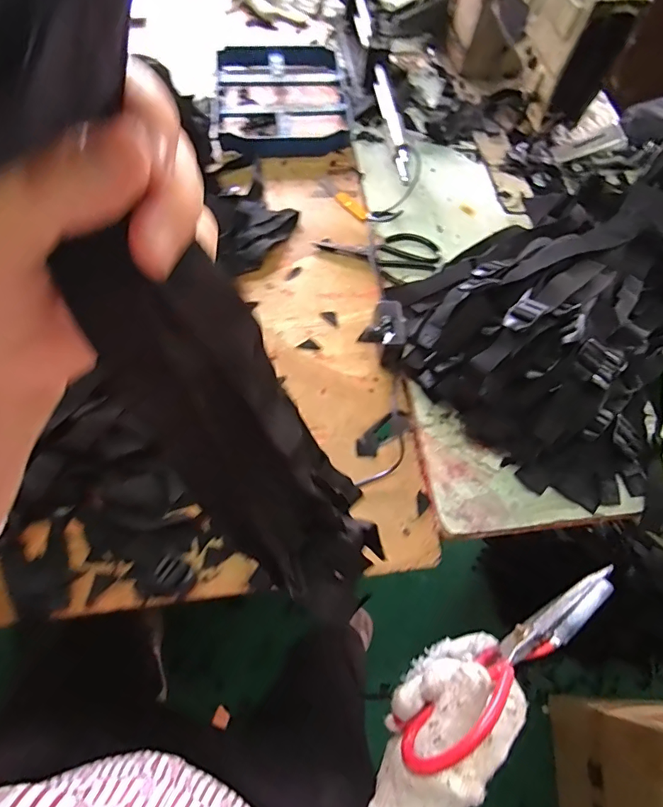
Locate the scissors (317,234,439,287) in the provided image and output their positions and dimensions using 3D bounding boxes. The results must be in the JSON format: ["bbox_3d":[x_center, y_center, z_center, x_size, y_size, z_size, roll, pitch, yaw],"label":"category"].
[{"bbox_3d":[0.073,-0.228,0.657,0.168,0.017,0.086,25,67,8],"label":"scissors"}]

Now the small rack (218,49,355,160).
[{"bbox_3d":[-0.084,-0.526,0.781,0.218,0.028,0.266,-3,66,-4],"label":"small rack"}]

